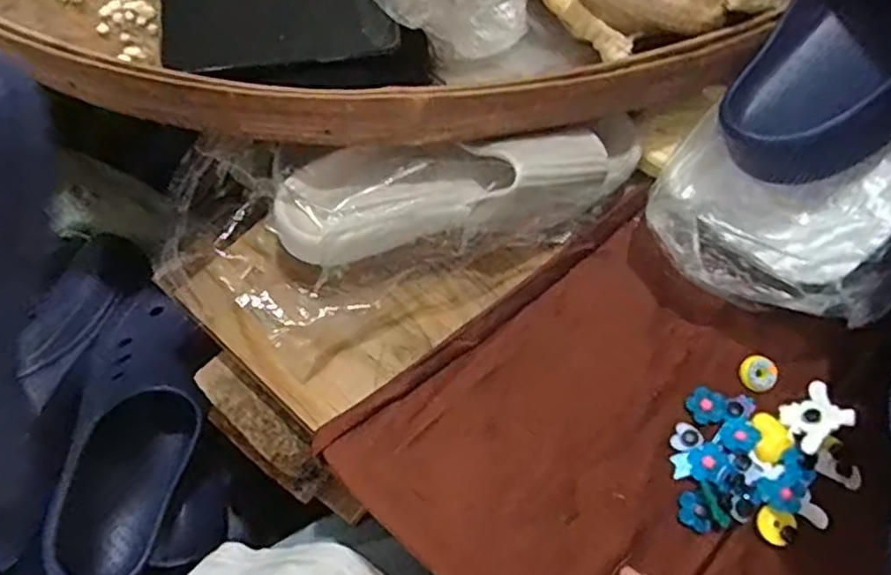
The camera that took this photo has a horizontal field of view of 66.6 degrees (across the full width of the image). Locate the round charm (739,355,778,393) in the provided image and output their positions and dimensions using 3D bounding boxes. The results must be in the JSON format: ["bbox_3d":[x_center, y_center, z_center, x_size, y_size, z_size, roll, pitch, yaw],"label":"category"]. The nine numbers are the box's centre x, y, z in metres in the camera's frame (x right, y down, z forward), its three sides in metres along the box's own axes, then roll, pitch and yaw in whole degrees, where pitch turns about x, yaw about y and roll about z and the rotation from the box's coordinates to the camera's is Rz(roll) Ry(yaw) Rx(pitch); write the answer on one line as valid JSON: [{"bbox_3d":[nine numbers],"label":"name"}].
[{"bbox_3d":[0.216,0.060,0.468,0.023,0.006,0.026,43,74,15],"label":"round charm"}]

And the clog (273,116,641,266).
[{"bbox_3d":[0.016,-0.066,0.468,0.258,0.090,0.079,-8,68,-7],"label":"clog"}]

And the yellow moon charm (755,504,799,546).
[{"bbox_3d":[0.209,0.152,0.429,0.024,0.007,0.020,18,69,6],"label":"yellow moon charm"}]

